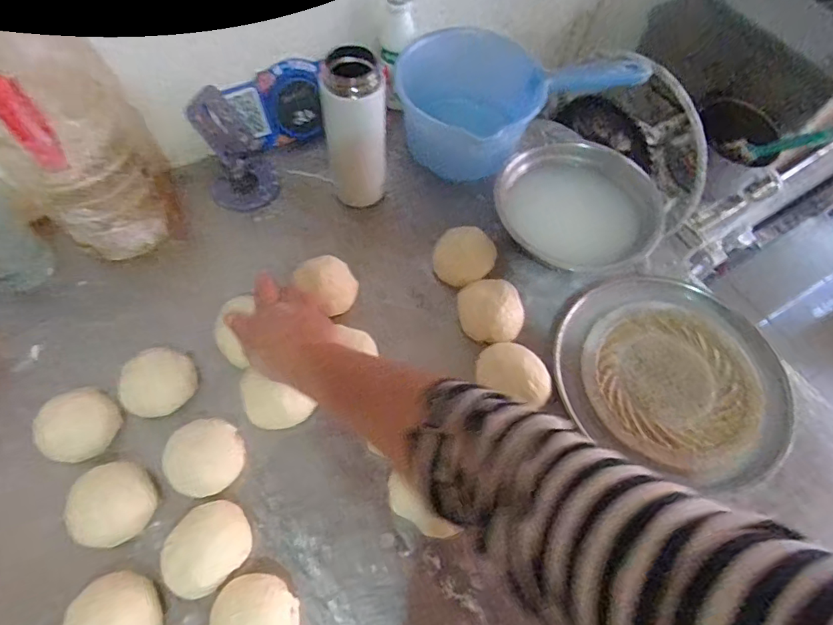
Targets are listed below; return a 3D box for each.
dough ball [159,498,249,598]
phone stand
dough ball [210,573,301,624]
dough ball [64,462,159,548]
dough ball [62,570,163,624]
[{"bbox_3d":[-0.175,0.196,0.411,0.070,0.030,0.057,-37,69,-21],"label":"dough ball"},{"bbox_3d":[-0.222,-0.201,0.592,0.080,0.133,0.099,-19,64,-13],"label":"phone stand"},{"bbox_3d":[-0.130,0.248,0.397,0.068,0.032,0.061,15,61,5],"label":"dough ball"},{"bbox_3d":[-0.259,0.167,0.427,0.051,0.056,0.063,3,61,-2],"label":"dough ball"},{"bbox_3d":[-0.238,0.244,0.389,0.061,0.039,0.068,-19,64,-13],"label":"dough ball"}]

